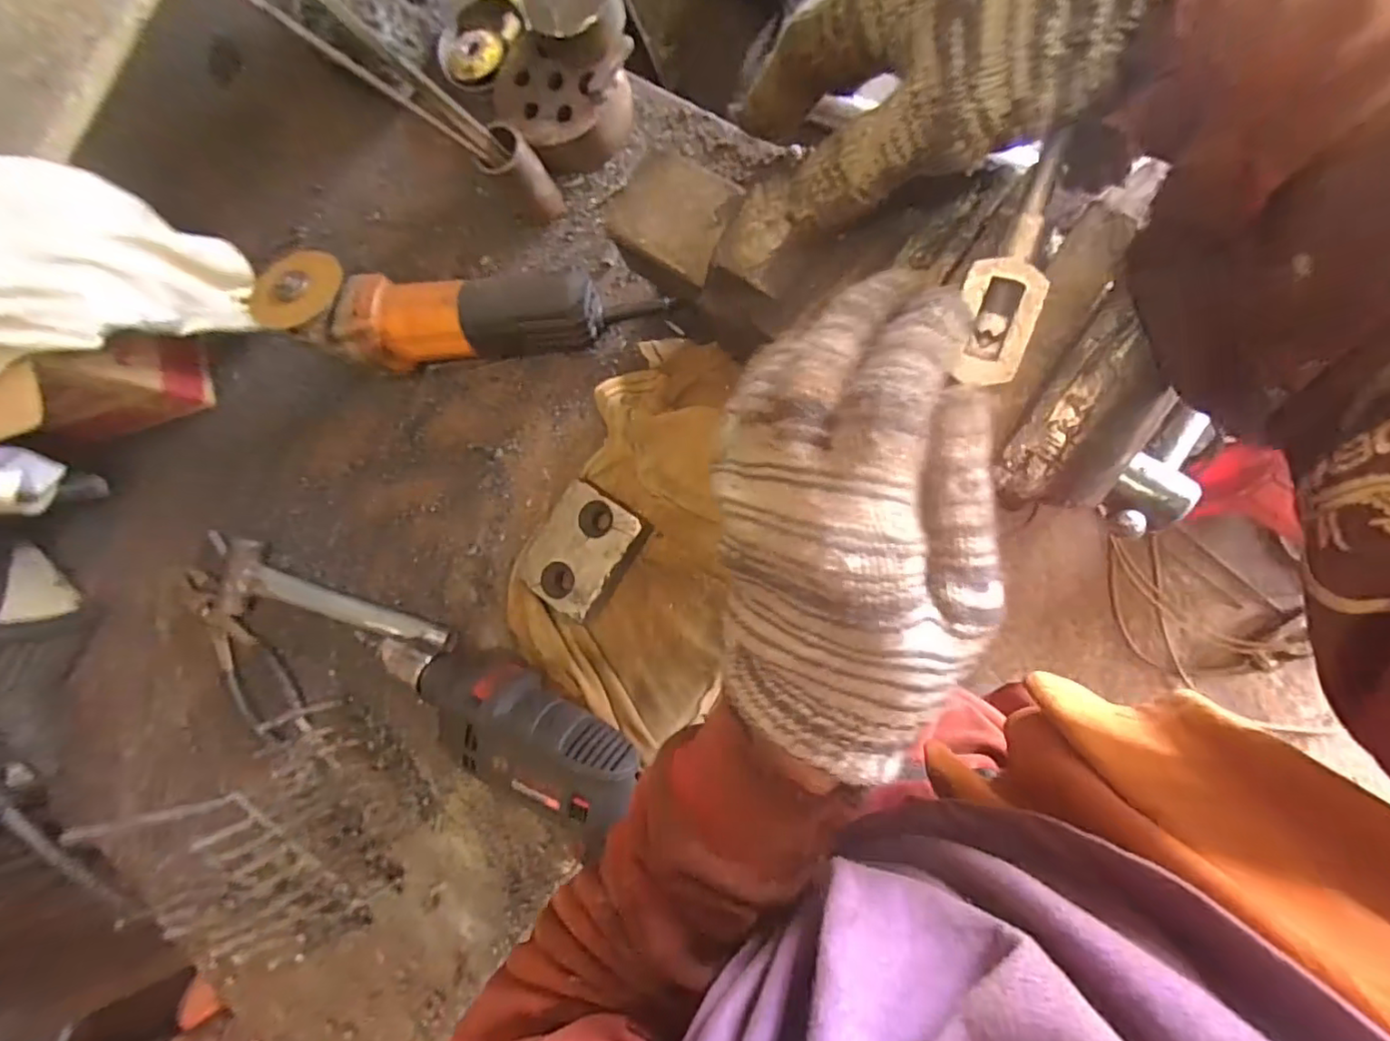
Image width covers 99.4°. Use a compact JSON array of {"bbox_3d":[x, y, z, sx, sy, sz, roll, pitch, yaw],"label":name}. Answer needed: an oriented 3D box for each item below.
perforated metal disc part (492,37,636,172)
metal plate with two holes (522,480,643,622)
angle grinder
[{"bbox_3d":[-0.116,-0.353,0.507,0.113,0.044,0.099,11,90,11],"label":"perforated metal disc part"},{"bbox_3d":[-0.097,0.025,0.505,0.077,0.041,0.101,34,94,11],"label":"metal plate with two holes"},{"bbox_3d":[-0.197,-0.178,0.505,0.324,0.064,0.080,-1,87,-4],"label":"angle grinder"}]

